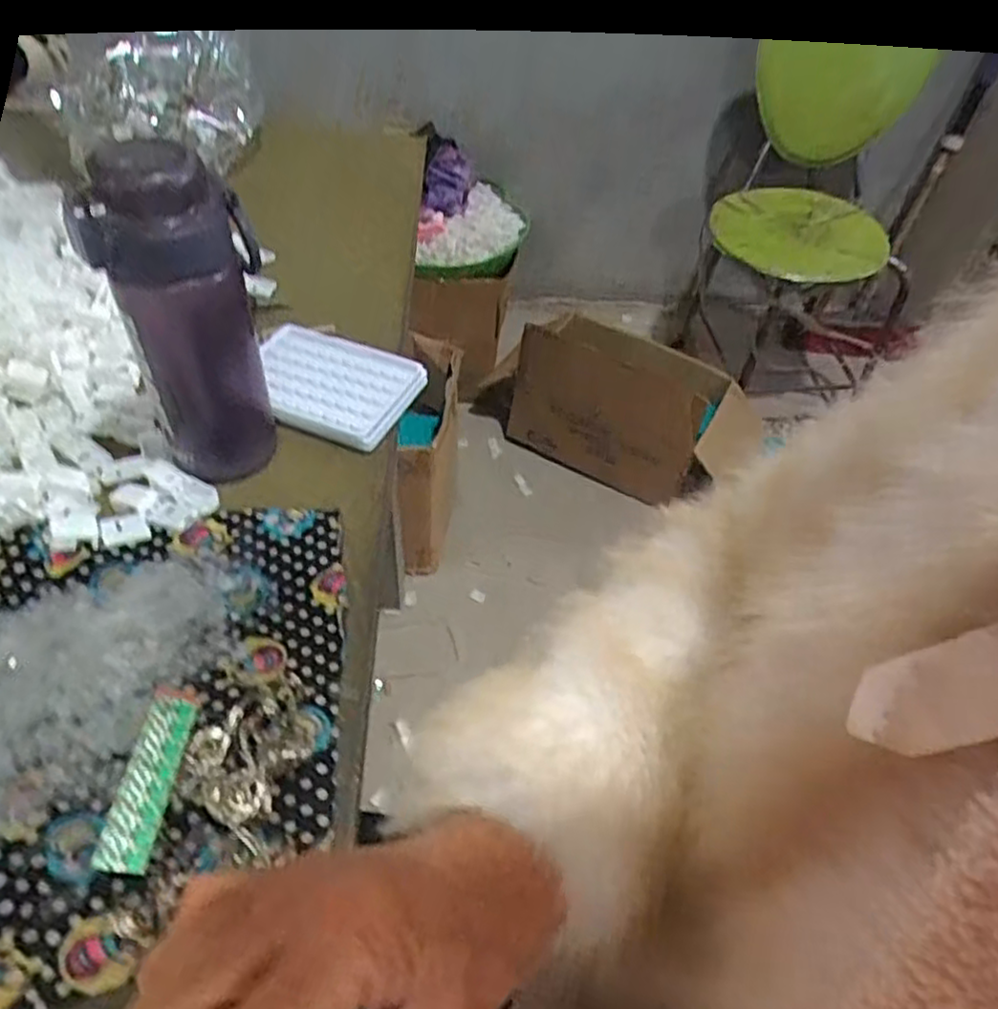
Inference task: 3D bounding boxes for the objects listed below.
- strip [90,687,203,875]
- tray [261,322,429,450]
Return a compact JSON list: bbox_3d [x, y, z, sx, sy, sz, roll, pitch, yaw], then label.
[{"bbox_3d":[-0.168,0.129,0.348,0.022,0.018,0.092,3,48,-2],"label":"strip"},{"bbox_3d":[-0.134,-0.098,0.562,0.137,0.012,0.100,19,49,11],"label":"tray"}]

